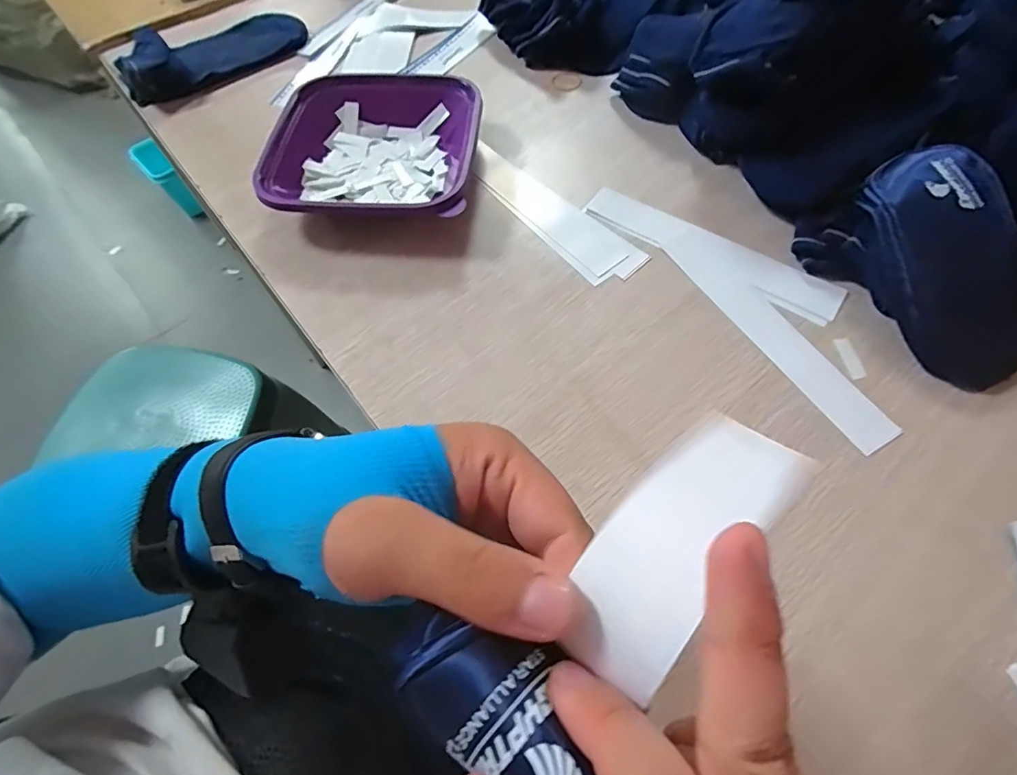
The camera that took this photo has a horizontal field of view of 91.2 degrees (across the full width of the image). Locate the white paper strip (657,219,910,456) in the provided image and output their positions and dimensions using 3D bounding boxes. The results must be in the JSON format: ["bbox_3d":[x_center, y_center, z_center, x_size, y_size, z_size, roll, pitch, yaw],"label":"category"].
[{"bbox_3d":[0.197,-0.046,0.377,0.036,0.004,0.217,-27,64,-13],"label":"white paper strip"}]

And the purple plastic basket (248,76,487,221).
[{"bbox_3d":[-0.116,-0.216,0.456,0.173,0.048,0.178,3,61,3],"label":"purple plastic basket"}]

